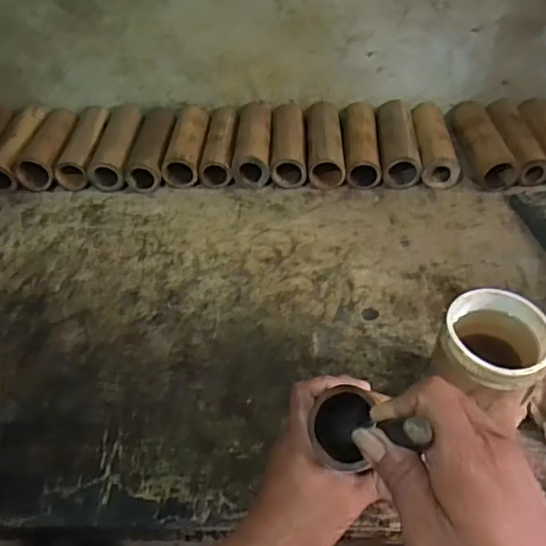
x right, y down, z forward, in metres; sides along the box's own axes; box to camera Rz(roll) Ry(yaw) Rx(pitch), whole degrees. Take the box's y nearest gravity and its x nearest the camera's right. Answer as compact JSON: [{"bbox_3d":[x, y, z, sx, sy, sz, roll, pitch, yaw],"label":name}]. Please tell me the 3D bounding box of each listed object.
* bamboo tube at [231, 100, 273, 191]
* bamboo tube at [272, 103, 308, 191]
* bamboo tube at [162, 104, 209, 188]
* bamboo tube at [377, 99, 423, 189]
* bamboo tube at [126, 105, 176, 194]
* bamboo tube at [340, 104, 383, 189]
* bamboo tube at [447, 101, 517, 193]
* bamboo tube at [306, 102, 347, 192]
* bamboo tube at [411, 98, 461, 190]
[{"bbox_3d":[-0.030,-0.213,0.919,0.055,0.052,0.182,-1,46,4],"label":"bamboo tube"},{"bbox_3d":[0.026,-0.212,0.917,0.051,0.051,0.180,-2,46,3],"label":"bamboo tube"},{"bbox_3d":[-0.135,-0.210,0.921,0.054,0.055,0.172,0,46,5],"label":"bamboo tube"},{"bbox_3d":[0.199,-0.211,0.909,0.057,0.053,0.177,1,46,6],"label":"bamboo tube"},{"bbox_3d":[-0.191,-0.211,0.927,0.056,0.048,0.197,-1,46,4],"label":"bamboo tube"},{"bbox_3d":[0.141,-0.208,0.914,0.055,0.048,0.181,-2,46,4],"label":"bamboo tube"},{"bbox_3d":[0.328,-0.211,0.902,0.058,0.054,0.189,-6,46,0],"label":"bamboo tube"},{"bbox_3d":[0.083,-0.211,0.914,0.056,0.057,0.179,-2,46,3],"label":"bamboo tube"},{"bbox_3d":[0.254,-0.211,0.909,0.055,0.052,0.180,-1,46,4],"label":"bamboo tube"}]

